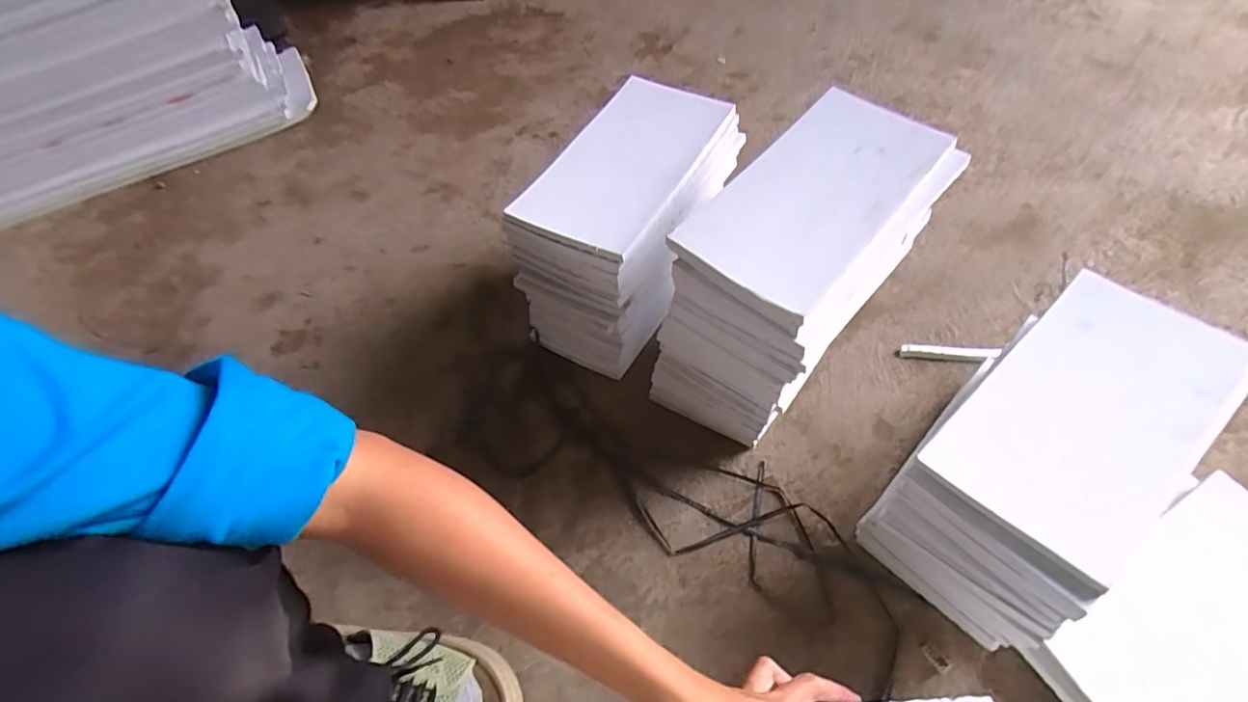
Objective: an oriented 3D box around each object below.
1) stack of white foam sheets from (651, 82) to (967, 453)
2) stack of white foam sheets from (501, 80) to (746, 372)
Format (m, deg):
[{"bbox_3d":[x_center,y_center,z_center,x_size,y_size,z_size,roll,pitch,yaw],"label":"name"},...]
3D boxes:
[{"bbox_3d":[0.176,-0.072,0.551,0.139,0.231,0.276,36,64,26],"label":"stack of white foam sheets"},{"bbox_3d":[0.009,-0.137,0.647,0.139,0.232,0.263,24,60,20],"label":"stack of white foam sheets"}]

